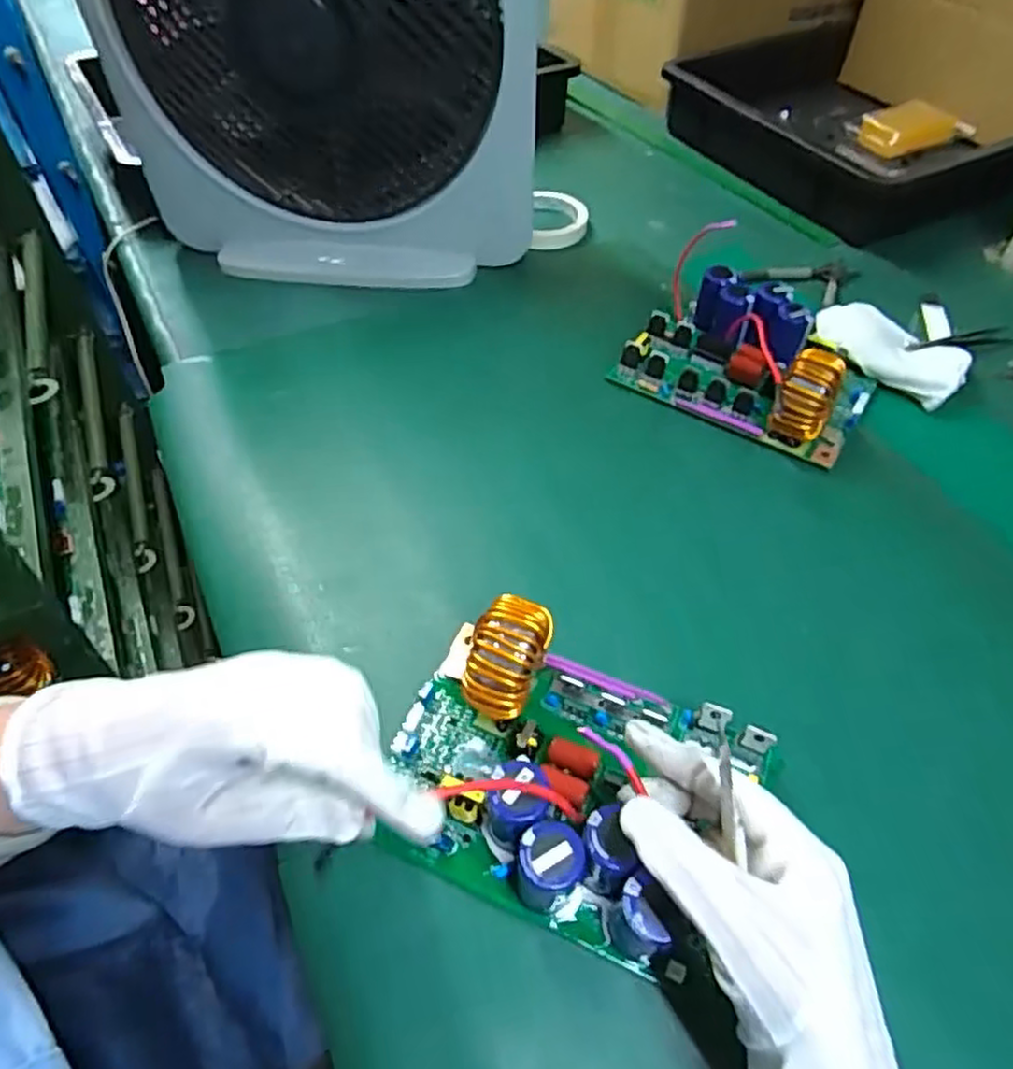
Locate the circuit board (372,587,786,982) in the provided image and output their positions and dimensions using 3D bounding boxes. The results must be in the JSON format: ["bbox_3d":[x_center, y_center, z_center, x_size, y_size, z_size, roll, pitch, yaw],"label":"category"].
[{"bbox_3d":[0.031,0.119,0.362,0.182,0.062,0.134,20,55,15],"label":"circuit board"}]

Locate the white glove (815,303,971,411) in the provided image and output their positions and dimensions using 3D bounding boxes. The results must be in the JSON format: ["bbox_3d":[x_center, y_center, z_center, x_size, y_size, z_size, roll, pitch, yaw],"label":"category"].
[{"bbox_3d":[0.332,-0.158,0.619,0.127,0.023,0.083,35,60,24],"label":"white glove"}]

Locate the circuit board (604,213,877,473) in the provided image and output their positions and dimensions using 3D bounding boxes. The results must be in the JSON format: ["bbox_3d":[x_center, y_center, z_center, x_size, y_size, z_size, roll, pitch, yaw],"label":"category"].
[{"bbox_3d":[0.202,-0.149,0.585,0.195,0.065,0.129,29,58,21],"label":"circuit board"}]

